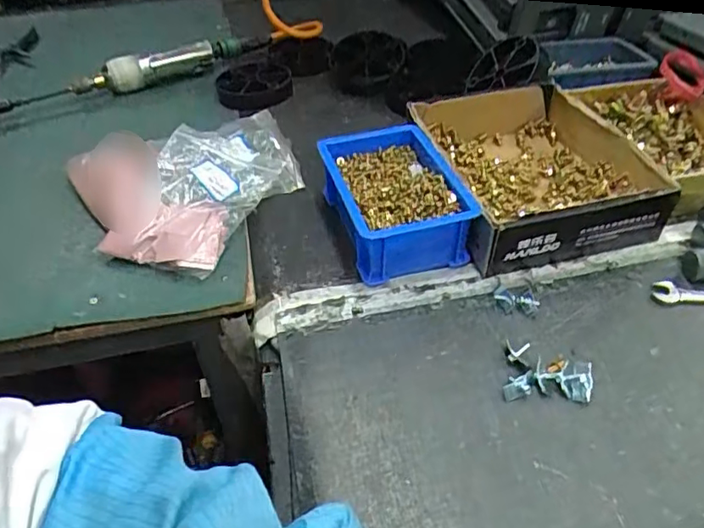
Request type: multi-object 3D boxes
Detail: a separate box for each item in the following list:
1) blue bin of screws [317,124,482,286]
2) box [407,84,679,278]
[{"bbox_3d":[0.034,-0.059,0.477,0.106,0.046,0.150,-9,43,-9],"label":"blue bin of screws"},{"bbox_3d":[0.158,-0.099,0.527,0.179,0.051,0.227,-10,43,-10],"label":"box"}]

